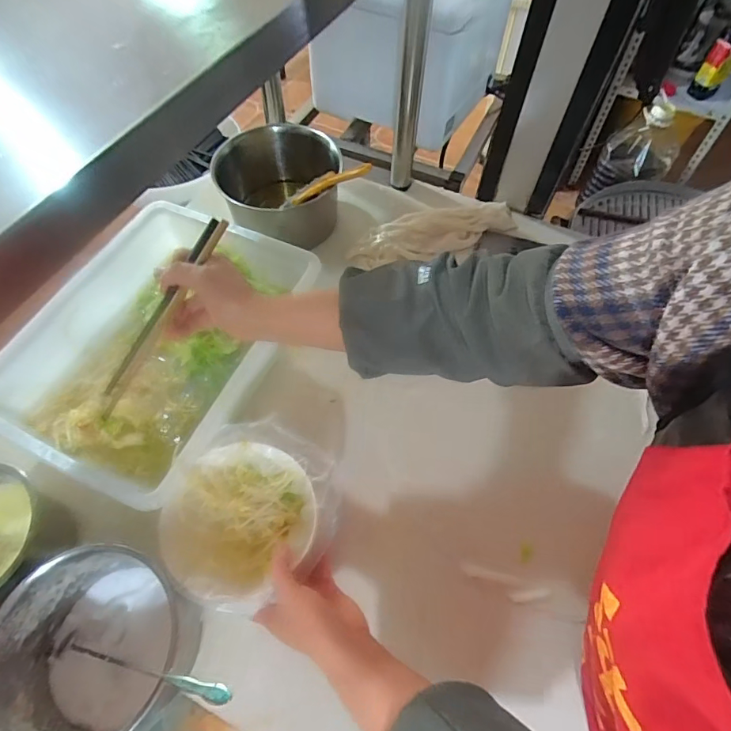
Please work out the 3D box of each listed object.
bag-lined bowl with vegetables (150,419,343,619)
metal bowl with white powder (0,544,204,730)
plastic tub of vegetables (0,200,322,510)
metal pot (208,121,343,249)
[{"bbox_3d":[-0.118,0.154,0.475,0.158,0.057,0.180,27,65,15],"label":"bag-lined bowl with vegetables"},{"bbox_3d":[-0.246,0.263,0.429,0.148,0.101,0.151,0,62,0],"label":"metal bowl with white powder"},{"bbox_3d":[-0.248,-0.033,0.571,0.273,0.100,0.356,23,65,12],"label":"plastic tub of vegetables"},{"bbox_3d":[-0.126,-0.277,0.723,0.184,0.115,0.185,0,62,0],"label":"metal pot"}]

